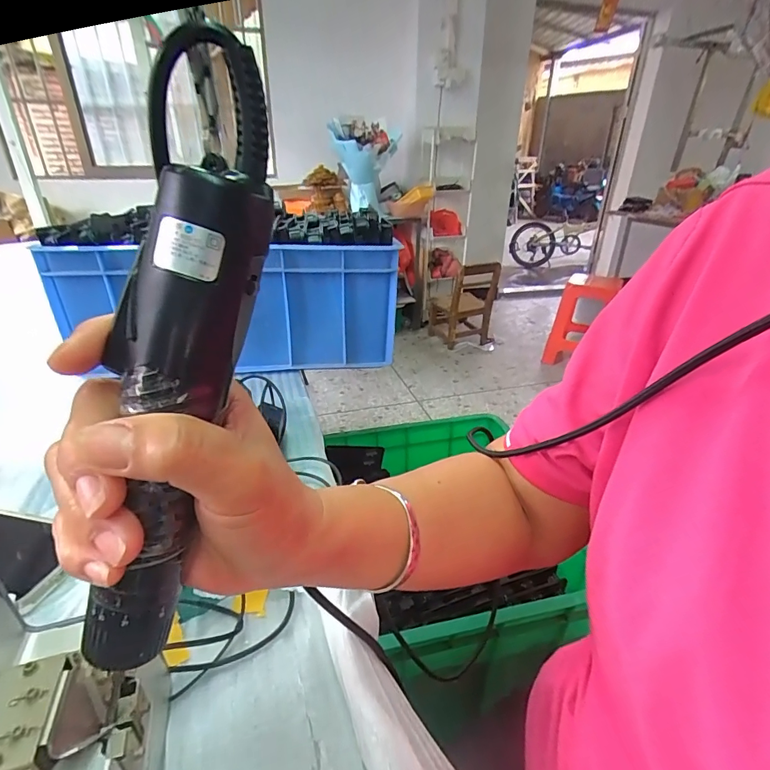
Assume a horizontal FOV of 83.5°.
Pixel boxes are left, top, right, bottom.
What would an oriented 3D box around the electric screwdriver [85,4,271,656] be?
[{"bbox_3d":[-0.082,-0.002,0.164,0.045,0.230,0.035,19,10,32],"label":"electric screwdriver"}]

